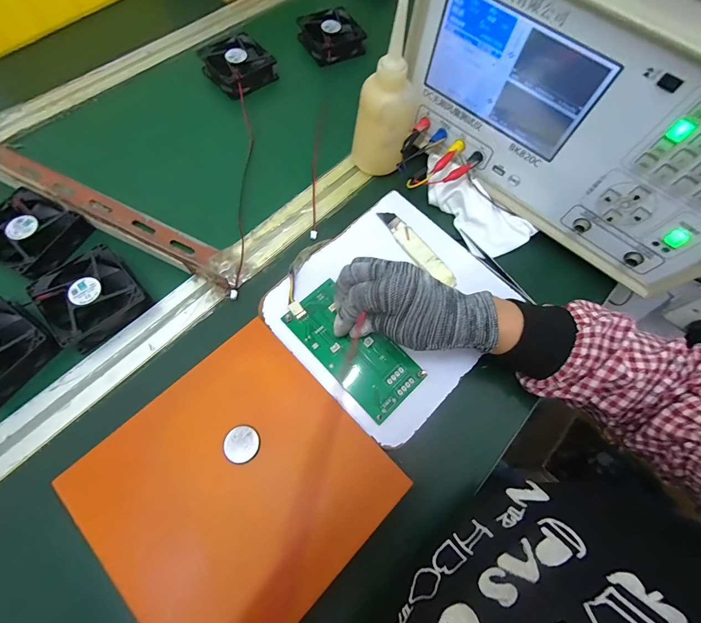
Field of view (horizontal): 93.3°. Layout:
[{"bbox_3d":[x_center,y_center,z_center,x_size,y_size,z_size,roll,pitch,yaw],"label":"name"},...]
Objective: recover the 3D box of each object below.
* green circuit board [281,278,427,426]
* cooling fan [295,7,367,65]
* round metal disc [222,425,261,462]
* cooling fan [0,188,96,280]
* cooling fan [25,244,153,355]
[{"bbox_3d":[0.001,0.034,0.312,0.133,0.007,0.064,42,74,10],"label":"green circuit board"},{"bbox_3d":[-0.026,-0.413,0.497,0.085,0.028,0.085,-27,75,-13],"label":"cooling fan"},{"bbox_3d":[-0.090,0.109,0.273,0.026,0.007,0.027,1,70,-4],"label":"round metal disc"},{"bbox_3d":[-0.334,-0.084,0.345,0.083,0.024,0.080,30,71,6],"label":"cooling fan"},{"bbox_3d":[-0.255,-0.017,0.326,0.081,0.028,0.087,-43,79,-17],"label":"cooling fan"}]

